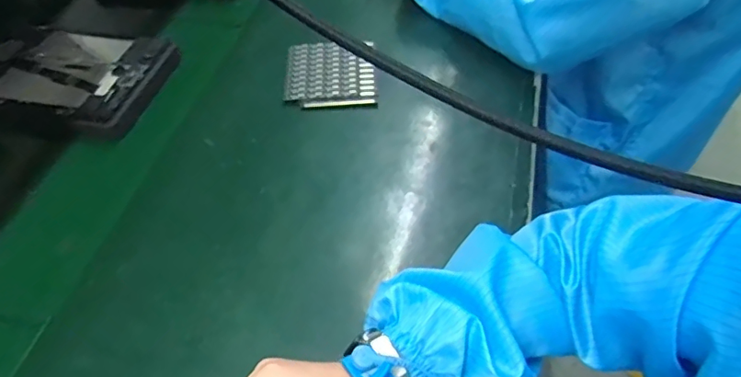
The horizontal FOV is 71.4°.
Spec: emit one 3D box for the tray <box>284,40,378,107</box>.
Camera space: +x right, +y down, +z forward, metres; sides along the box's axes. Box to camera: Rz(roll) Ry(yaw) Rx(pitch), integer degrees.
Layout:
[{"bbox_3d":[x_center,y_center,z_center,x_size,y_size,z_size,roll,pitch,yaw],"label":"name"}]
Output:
[{"bbox_3d":[-0.048,-0.136,0.614,0.104,0.016,0.109,-5,51,0],"label":"tray"}]

